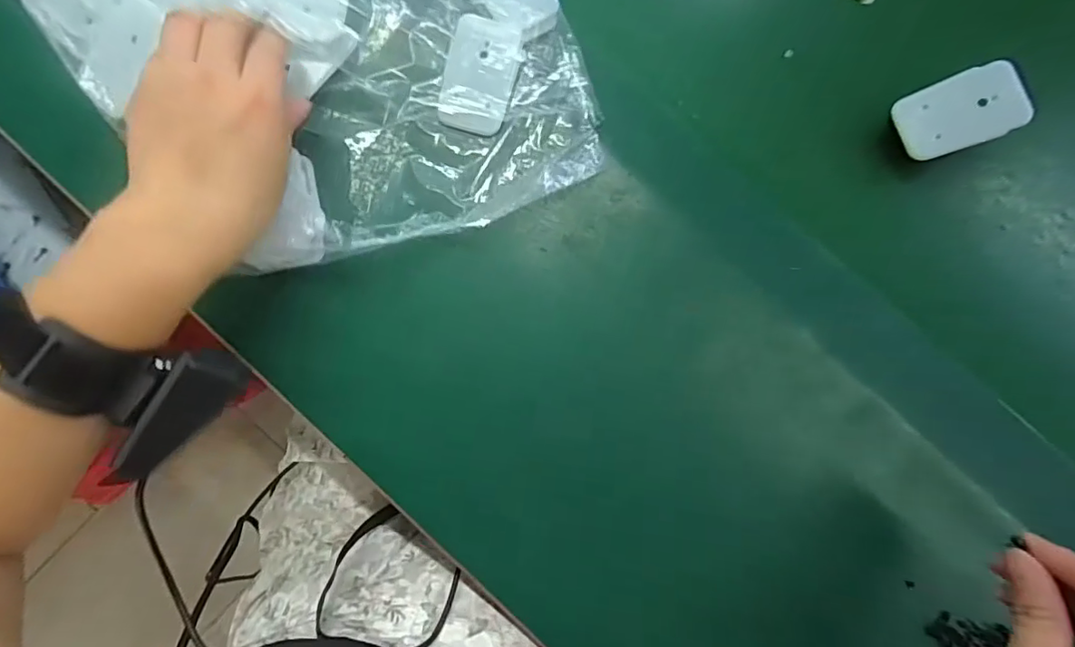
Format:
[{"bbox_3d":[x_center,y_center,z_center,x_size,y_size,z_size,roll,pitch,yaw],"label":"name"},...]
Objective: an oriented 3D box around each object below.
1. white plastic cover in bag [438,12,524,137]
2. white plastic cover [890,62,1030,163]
[{"bbox_3d":[-0.036,-0.155,0.332,0.042,0.013,0.066,16,82,-1],"label":"white plastic cover in bag"},{"bbox_3d":[0.265,-0.132,0.332,0.067,0.007,0.045,-16,84,17],"label":"white plastic cover"}]

